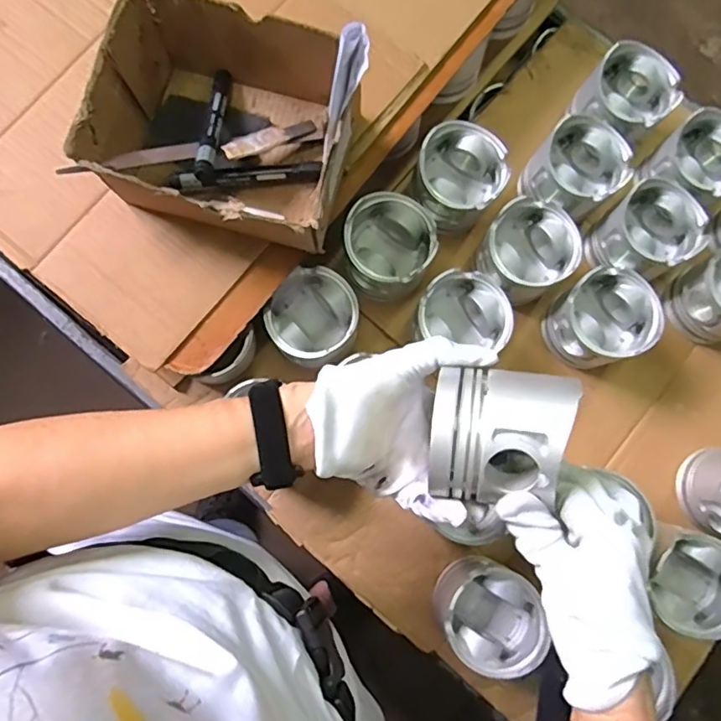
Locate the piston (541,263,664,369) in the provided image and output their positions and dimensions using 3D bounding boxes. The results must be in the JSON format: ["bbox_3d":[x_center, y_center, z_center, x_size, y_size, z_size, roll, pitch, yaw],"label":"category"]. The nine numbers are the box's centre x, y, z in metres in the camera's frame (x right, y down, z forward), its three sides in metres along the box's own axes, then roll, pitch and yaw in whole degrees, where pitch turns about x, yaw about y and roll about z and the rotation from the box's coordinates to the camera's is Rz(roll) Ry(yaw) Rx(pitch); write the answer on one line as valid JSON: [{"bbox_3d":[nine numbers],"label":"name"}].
[{"bbox_3d":[0.251,-0.040,0.600,0.099,0.072,0.093,1,80,-3],"label":"piston"}]

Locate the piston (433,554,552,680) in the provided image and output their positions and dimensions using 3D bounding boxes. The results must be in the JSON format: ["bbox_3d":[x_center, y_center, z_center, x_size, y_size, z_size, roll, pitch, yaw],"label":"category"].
[{"bbox_3d":[0.123,0.247,0.552,0.095,0.083,0.103,-35,83,-8],"label":"piston"}]

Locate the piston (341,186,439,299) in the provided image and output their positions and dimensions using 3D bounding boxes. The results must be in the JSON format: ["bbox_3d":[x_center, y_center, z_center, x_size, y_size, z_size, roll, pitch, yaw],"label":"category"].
[{"bbox_3d":[0.030,-0.116,0.595,0.088,0.076,0.093,1,80,-3],"label":"piston"}]

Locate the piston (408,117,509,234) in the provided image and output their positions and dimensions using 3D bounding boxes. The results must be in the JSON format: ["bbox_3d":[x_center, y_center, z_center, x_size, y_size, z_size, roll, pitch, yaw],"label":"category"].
[{"bbox_3d":[0.104,-0.194,0.613,0.093,0.072,0.096,1,80,-3],"label":"piston"}]

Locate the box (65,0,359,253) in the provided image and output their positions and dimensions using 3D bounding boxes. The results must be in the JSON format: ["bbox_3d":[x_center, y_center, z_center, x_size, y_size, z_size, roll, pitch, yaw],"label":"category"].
[{"bbox_3d":[-0.120,-0.203,0.511,0.211,0.093,0.176,16,79,2],"label":"box"}]

